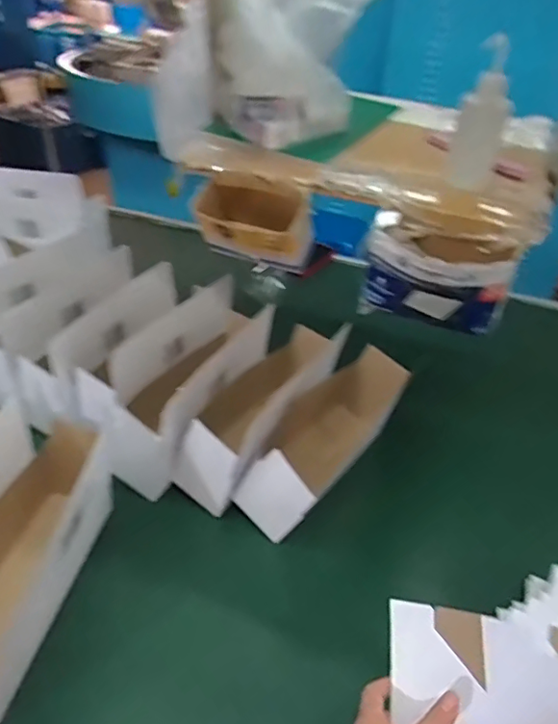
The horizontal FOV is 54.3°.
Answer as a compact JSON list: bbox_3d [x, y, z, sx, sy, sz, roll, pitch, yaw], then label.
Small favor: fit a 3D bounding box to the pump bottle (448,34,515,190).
[{"bbox_3d":[0.252,-0.297,0.672,0.058,0.152,0.037,14,38,11],"label":"pump bottle"}]

